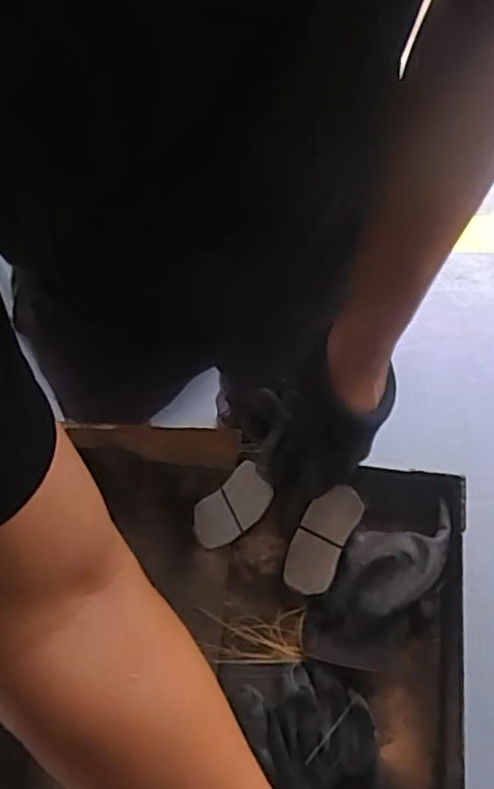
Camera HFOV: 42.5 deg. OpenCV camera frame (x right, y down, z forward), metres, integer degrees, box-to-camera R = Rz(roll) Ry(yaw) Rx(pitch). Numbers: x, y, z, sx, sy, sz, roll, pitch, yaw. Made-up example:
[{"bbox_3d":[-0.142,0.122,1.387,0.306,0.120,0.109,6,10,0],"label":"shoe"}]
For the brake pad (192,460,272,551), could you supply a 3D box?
[{"bbox_3d":[-0.016,0.095,0.525,0.010,0.098,0.045,-9,62,-49],"label":"brake pad"}]

